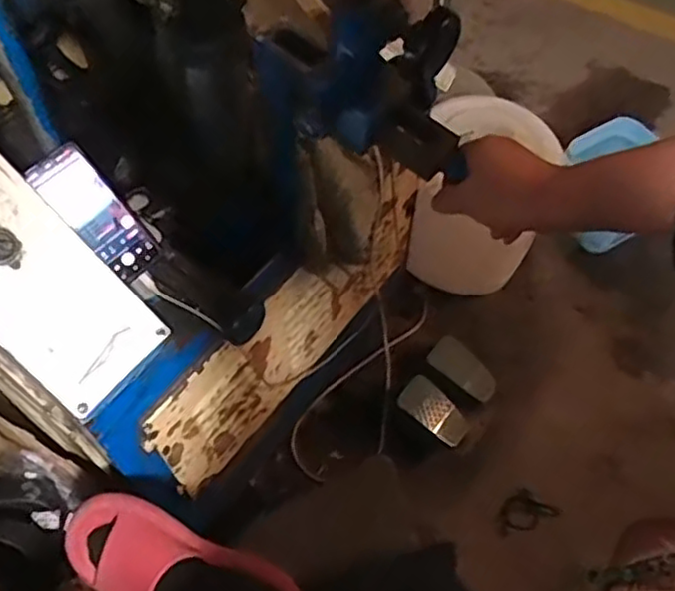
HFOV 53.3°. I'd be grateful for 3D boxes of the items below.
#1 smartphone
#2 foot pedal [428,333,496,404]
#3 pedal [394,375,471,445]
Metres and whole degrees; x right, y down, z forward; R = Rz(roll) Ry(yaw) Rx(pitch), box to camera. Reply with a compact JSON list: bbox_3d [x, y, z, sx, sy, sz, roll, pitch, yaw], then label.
[{"bbox_3d":[-0.265,-0.091,0.743,0.063,0.156,0.009,-42,23,-7],"label":"smartphone"},{"bbox_3d":[0.246,0.141,1.289,0.151,0.026,0.072,38,61,-14],"label":"foot pedal"},{"bbox_3d":[0.182,0.217,1.250,0.148,0.031,0.071,41,63,-10],"label":"pedal"}]

